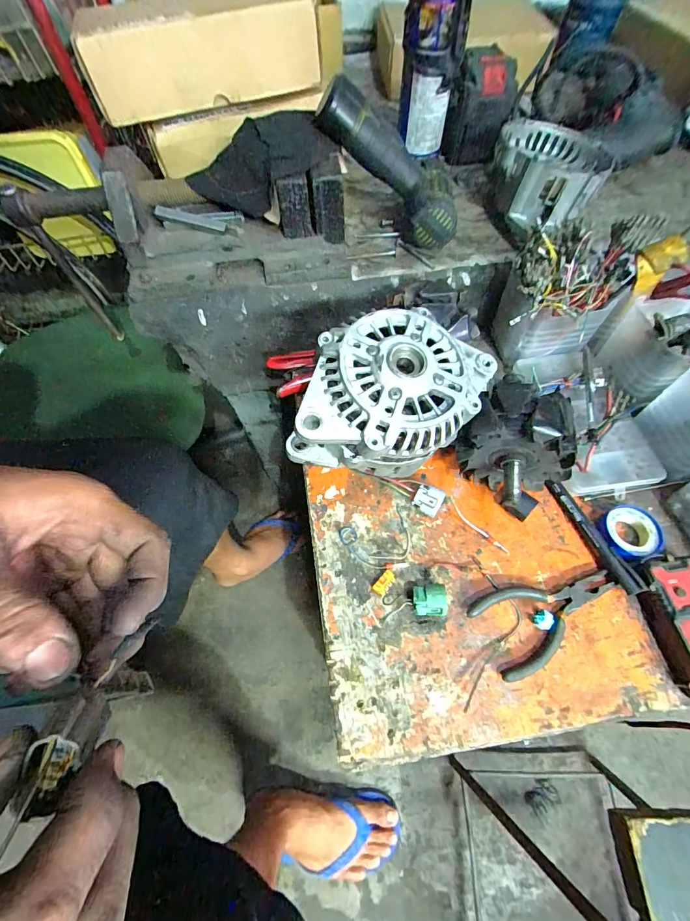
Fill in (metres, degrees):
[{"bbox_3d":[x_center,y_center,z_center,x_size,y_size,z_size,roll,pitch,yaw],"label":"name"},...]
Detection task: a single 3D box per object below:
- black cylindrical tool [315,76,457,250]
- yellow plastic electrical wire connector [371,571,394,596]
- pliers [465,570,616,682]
[{"bbox_3d":[0.053,-0.325,0.421,0.190,0.068,0.082,35,66,-21],"label":"black cylindrical tool"},{"bbox_3d":[0.036,0.113,0.349,0.013,0.008,0.024,40,70,19],"label":"yellow plastic electrical wire connector"},{"bbox_3d":[0.179,0.130,0.332,0.132,0.012,0.064,-22,64,-10],"label":"pliers"}]

